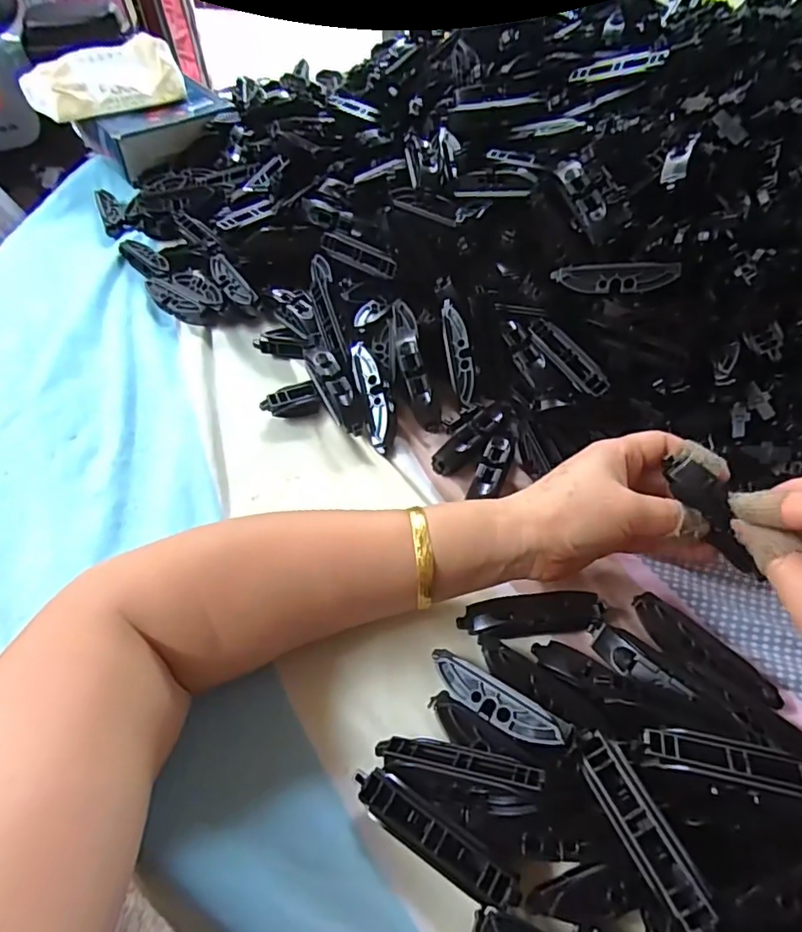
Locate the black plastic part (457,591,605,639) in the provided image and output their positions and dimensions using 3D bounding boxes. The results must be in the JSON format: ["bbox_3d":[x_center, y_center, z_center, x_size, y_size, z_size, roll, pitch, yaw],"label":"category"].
[{"bbox_3d":[0.073,0.083,0.313,0.078,0.015,0.022,-3,53,-4],"label":"black plastic part"}]

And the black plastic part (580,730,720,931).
[{"bbox_3d":[0.099,0.147,0.233,0.018,0.015,0.072,-16,55,-13],"label":"black plastic part"}]

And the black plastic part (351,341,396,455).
[{"bbox_3d":[-0.018,-0.050,0.395,0.022,0.010,0.080,-14,81,-12],"label":"black plastic part"}]

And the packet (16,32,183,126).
[{"bbox_3d":[-0.317,-0.415,0.609,0.151,0.037,0.088,-32,60,-23],"label":"packet"}]

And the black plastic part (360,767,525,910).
[{"bbox_3d":[0.015,0.163,0.248,0.079,0.011,0.019,30,58,19],"label":"black plastic part"}]

